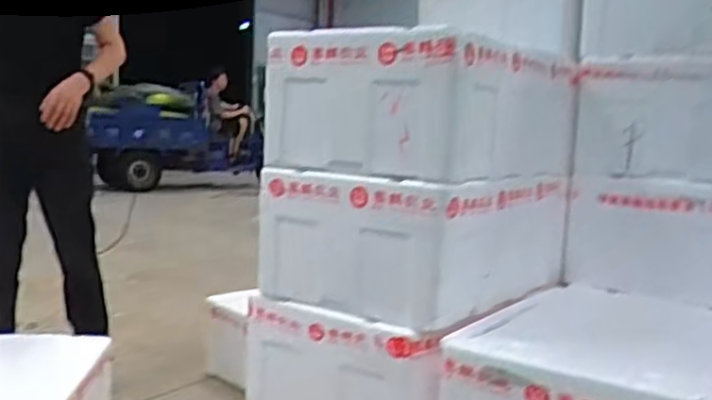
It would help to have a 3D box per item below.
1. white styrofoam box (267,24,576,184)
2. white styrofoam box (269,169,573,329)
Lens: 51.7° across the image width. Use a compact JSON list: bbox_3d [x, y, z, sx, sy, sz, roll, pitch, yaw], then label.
[{"bbox_3d":[0.175,-0.202,1.650,0.430,0.263,0.655,7,7,33],"label":"white styrofoam box"},{"bbox_3d":[0.154,0.068,1.662,0.445,0.262,0.640,7,7,33],"label":"white styrofoam box"}]

